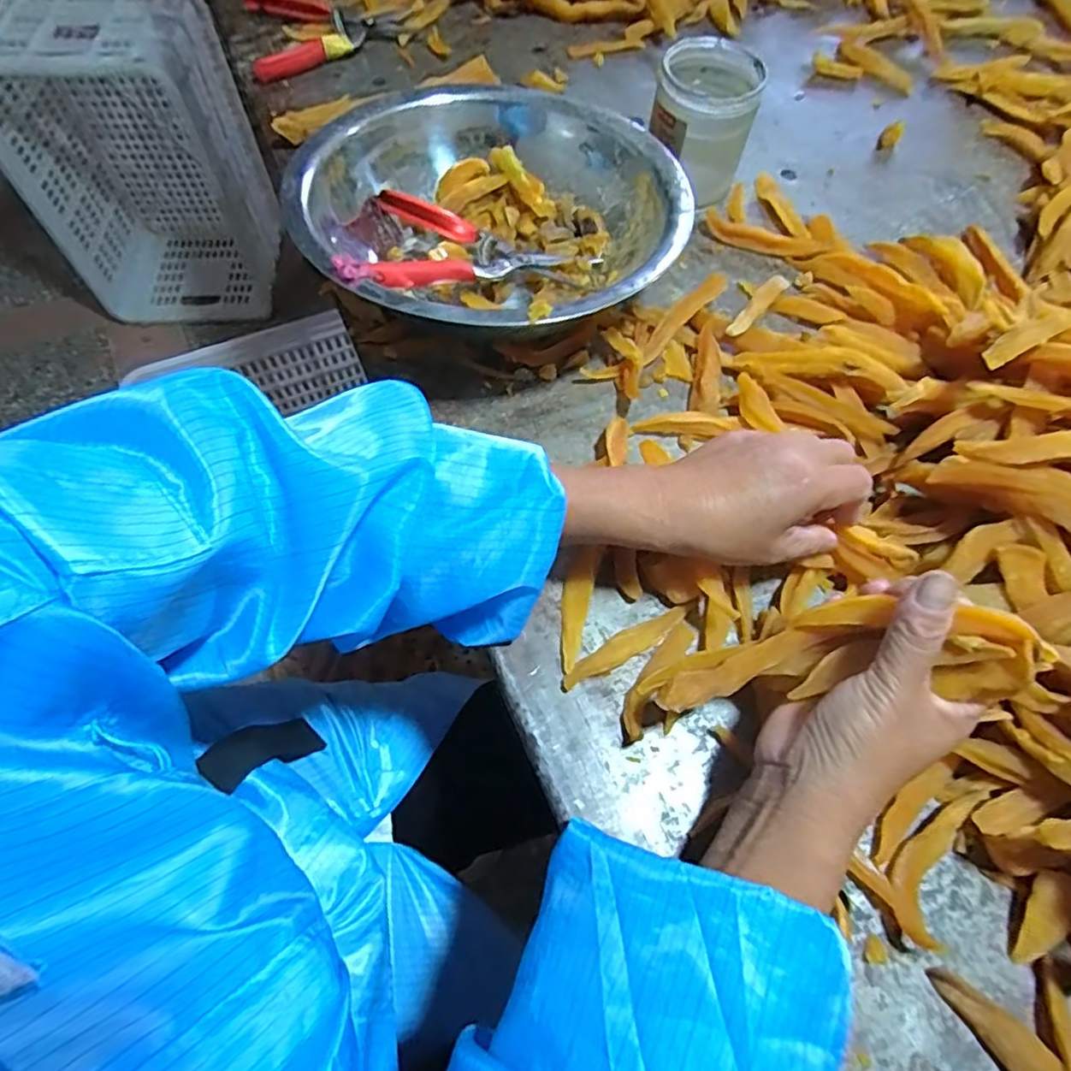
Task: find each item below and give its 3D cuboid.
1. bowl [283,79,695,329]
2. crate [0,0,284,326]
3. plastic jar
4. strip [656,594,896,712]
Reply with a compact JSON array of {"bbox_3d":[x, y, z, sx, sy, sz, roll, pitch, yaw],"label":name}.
[{"bbox_3d":[-0.035,-0.231,0.464,0.257,0.088,0.261,1,65,-1],"label":"bowl"},{"bbox_3d":[-0.790,-0.745,1.282,0.411,0.555,0.276,-8,64,-6],"label":"crate"},{"bbox_3d":[0.140,-0.346,0.531,0.081,0.095,0.082,1,65,-1],"label":"plastic jar"},{"bbox_3d":[0.114,0.059,0.308,0.113,0.021,0.018,-29,67,12],"label":"strip"}]

